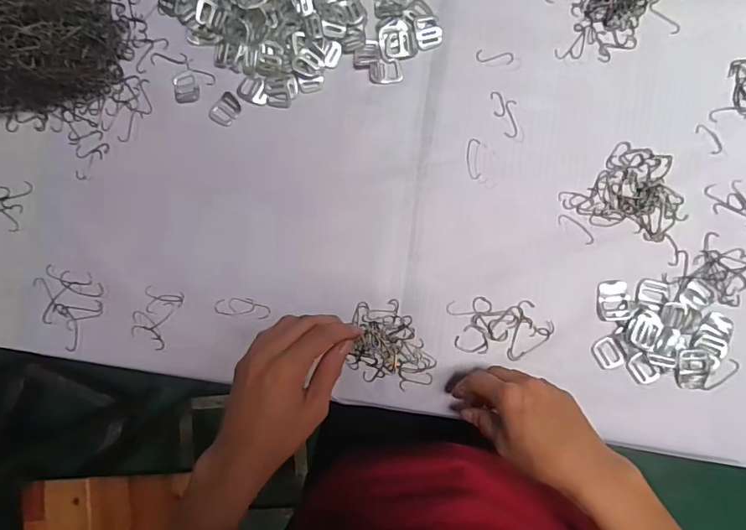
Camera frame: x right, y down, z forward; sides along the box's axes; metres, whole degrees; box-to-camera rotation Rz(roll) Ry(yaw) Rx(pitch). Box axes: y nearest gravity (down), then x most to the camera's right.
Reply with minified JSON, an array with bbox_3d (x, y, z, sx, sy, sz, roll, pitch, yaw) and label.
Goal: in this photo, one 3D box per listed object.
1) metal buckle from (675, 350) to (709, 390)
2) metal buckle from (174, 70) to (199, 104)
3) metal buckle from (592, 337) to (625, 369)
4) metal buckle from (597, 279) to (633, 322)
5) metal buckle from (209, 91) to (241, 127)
[{"bbox_3d":[0.304,0.099,0.447,0.031,0.005,0.038,3,86,4],"label":"metal buckle"},{"bbox_3d":[-0.193,-0.184,0.486,0.025,0.004,0.032,-12,85,3],"label":"metal buckle"},{"bbox_3d":[0.226,0.085,0.453,0.024,0.004,0.027,-31,85,1],"label":"metal buckle"},{"bbox_3d":[0.232,0.034,0.453,0.031,0.004,0.038,-7,86,3],"label":"metal buckle"},{"bbox_3d":[-0.151,-0.159,0.481,0.026,0.004,0.032,38,89,6],"label":"metal buckle"}]

